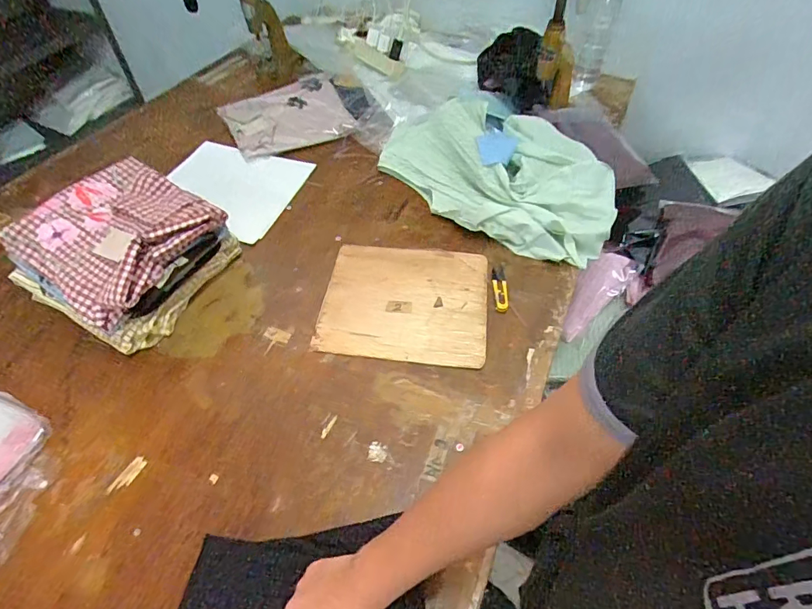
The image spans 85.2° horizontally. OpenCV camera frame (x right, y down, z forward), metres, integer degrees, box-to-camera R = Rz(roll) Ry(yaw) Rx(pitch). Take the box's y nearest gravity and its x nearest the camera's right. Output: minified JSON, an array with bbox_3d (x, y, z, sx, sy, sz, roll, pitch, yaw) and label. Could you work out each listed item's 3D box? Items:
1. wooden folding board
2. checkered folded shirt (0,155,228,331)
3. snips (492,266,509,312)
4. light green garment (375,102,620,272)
[{"bbox_3d":[0.000,-0.010,0.783,0.284,0.012,0.246,6,54,4],"label":"wooden folding board"},{"bbox_3d":[-0.470,-0.121,0.723,0.269,0.053,0.256,29,57,21],"label":"checkered folded shirt"},{"bbox_3d":[0.170,-0.028,0.798,0.025,0.009,0.099,1,54,0],"label":"snips"},{"bbox_3d":[0.197,-0.292,0.952,0.509,0.095,0.342,26,57,17],"label":"light green garment"}]

